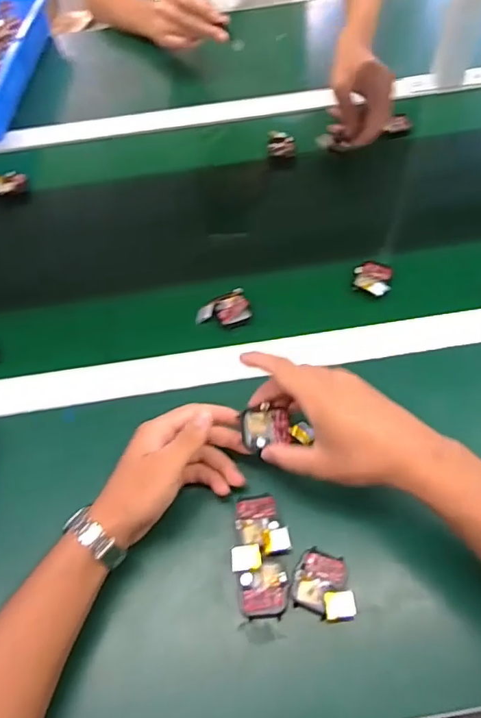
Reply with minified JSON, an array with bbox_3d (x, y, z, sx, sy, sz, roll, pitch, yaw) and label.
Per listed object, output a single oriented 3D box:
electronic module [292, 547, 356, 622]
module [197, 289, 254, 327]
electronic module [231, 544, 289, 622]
[{"bbox_3d":[0.069,0.180,0.412,0.049,0.016,0.047,15,61,12],"label":"electronic module"},{"bbox_3d":[-0.017,-0.050,0.568,0.059,0.016,0.039,-29,61,-13],"label":"module"},{"bbox_3d":[0.016,0.181,0.420,0.041,0.015,0.054,-7,59,-1],"label":"electronic module"}]

